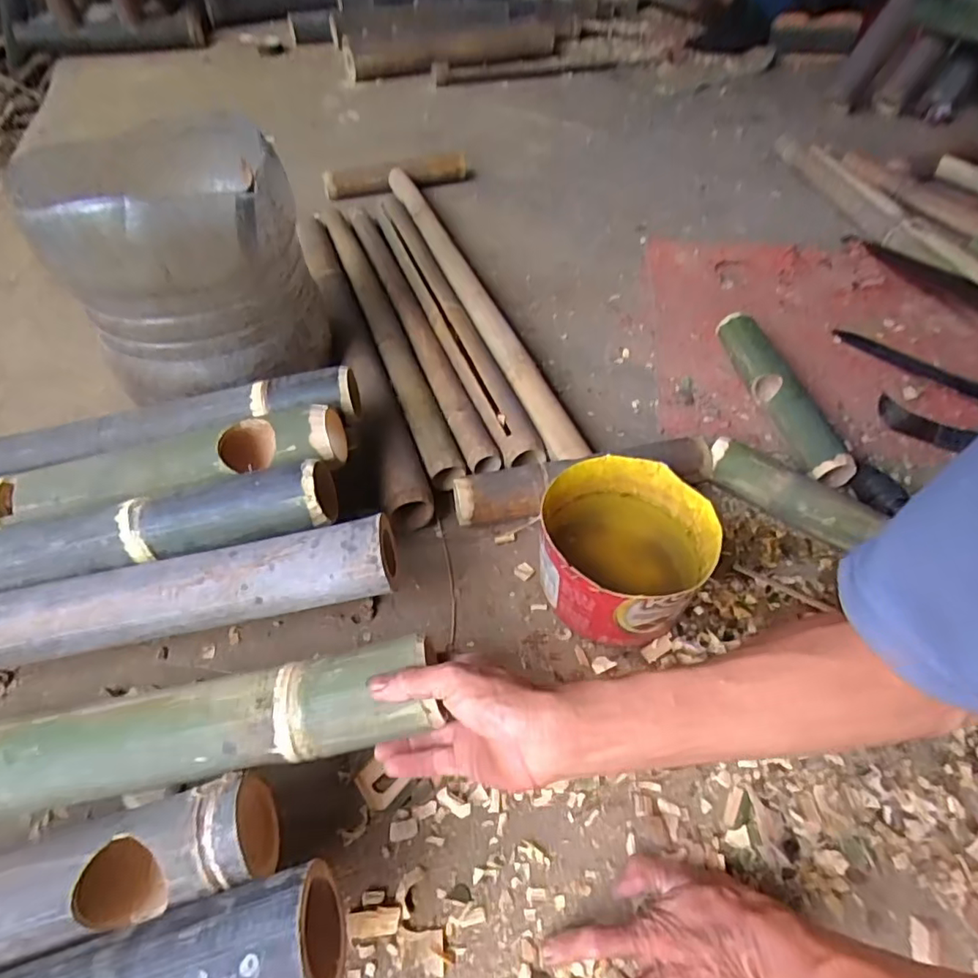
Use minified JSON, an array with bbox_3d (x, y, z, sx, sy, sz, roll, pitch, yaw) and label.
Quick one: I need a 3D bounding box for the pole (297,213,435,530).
[{"bbox_3d":[-0.185,-0.210,0.780,0.055,0.053,0.646,-14,53,-14],"label":"pole"}]

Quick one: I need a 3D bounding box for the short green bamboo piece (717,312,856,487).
[{"bbox_3d":[0.351,-0.119,0.695,0.056,0.062,0.250,-6,51,-7],"label":"short green bamboo piece"}]

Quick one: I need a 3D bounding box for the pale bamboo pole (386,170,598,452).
[{"bbox_3d":[-0.037,-0.313,0.867,0.054,0.049,0.775,-15,53,-14],"label":"pale bamboo pole"}]

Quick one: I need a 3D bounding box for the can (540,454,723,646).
[{"bbox_3d":[0.125,0.056,0.537,0.146,0.090,0.147,1,50,-1],"label":"can"}]

